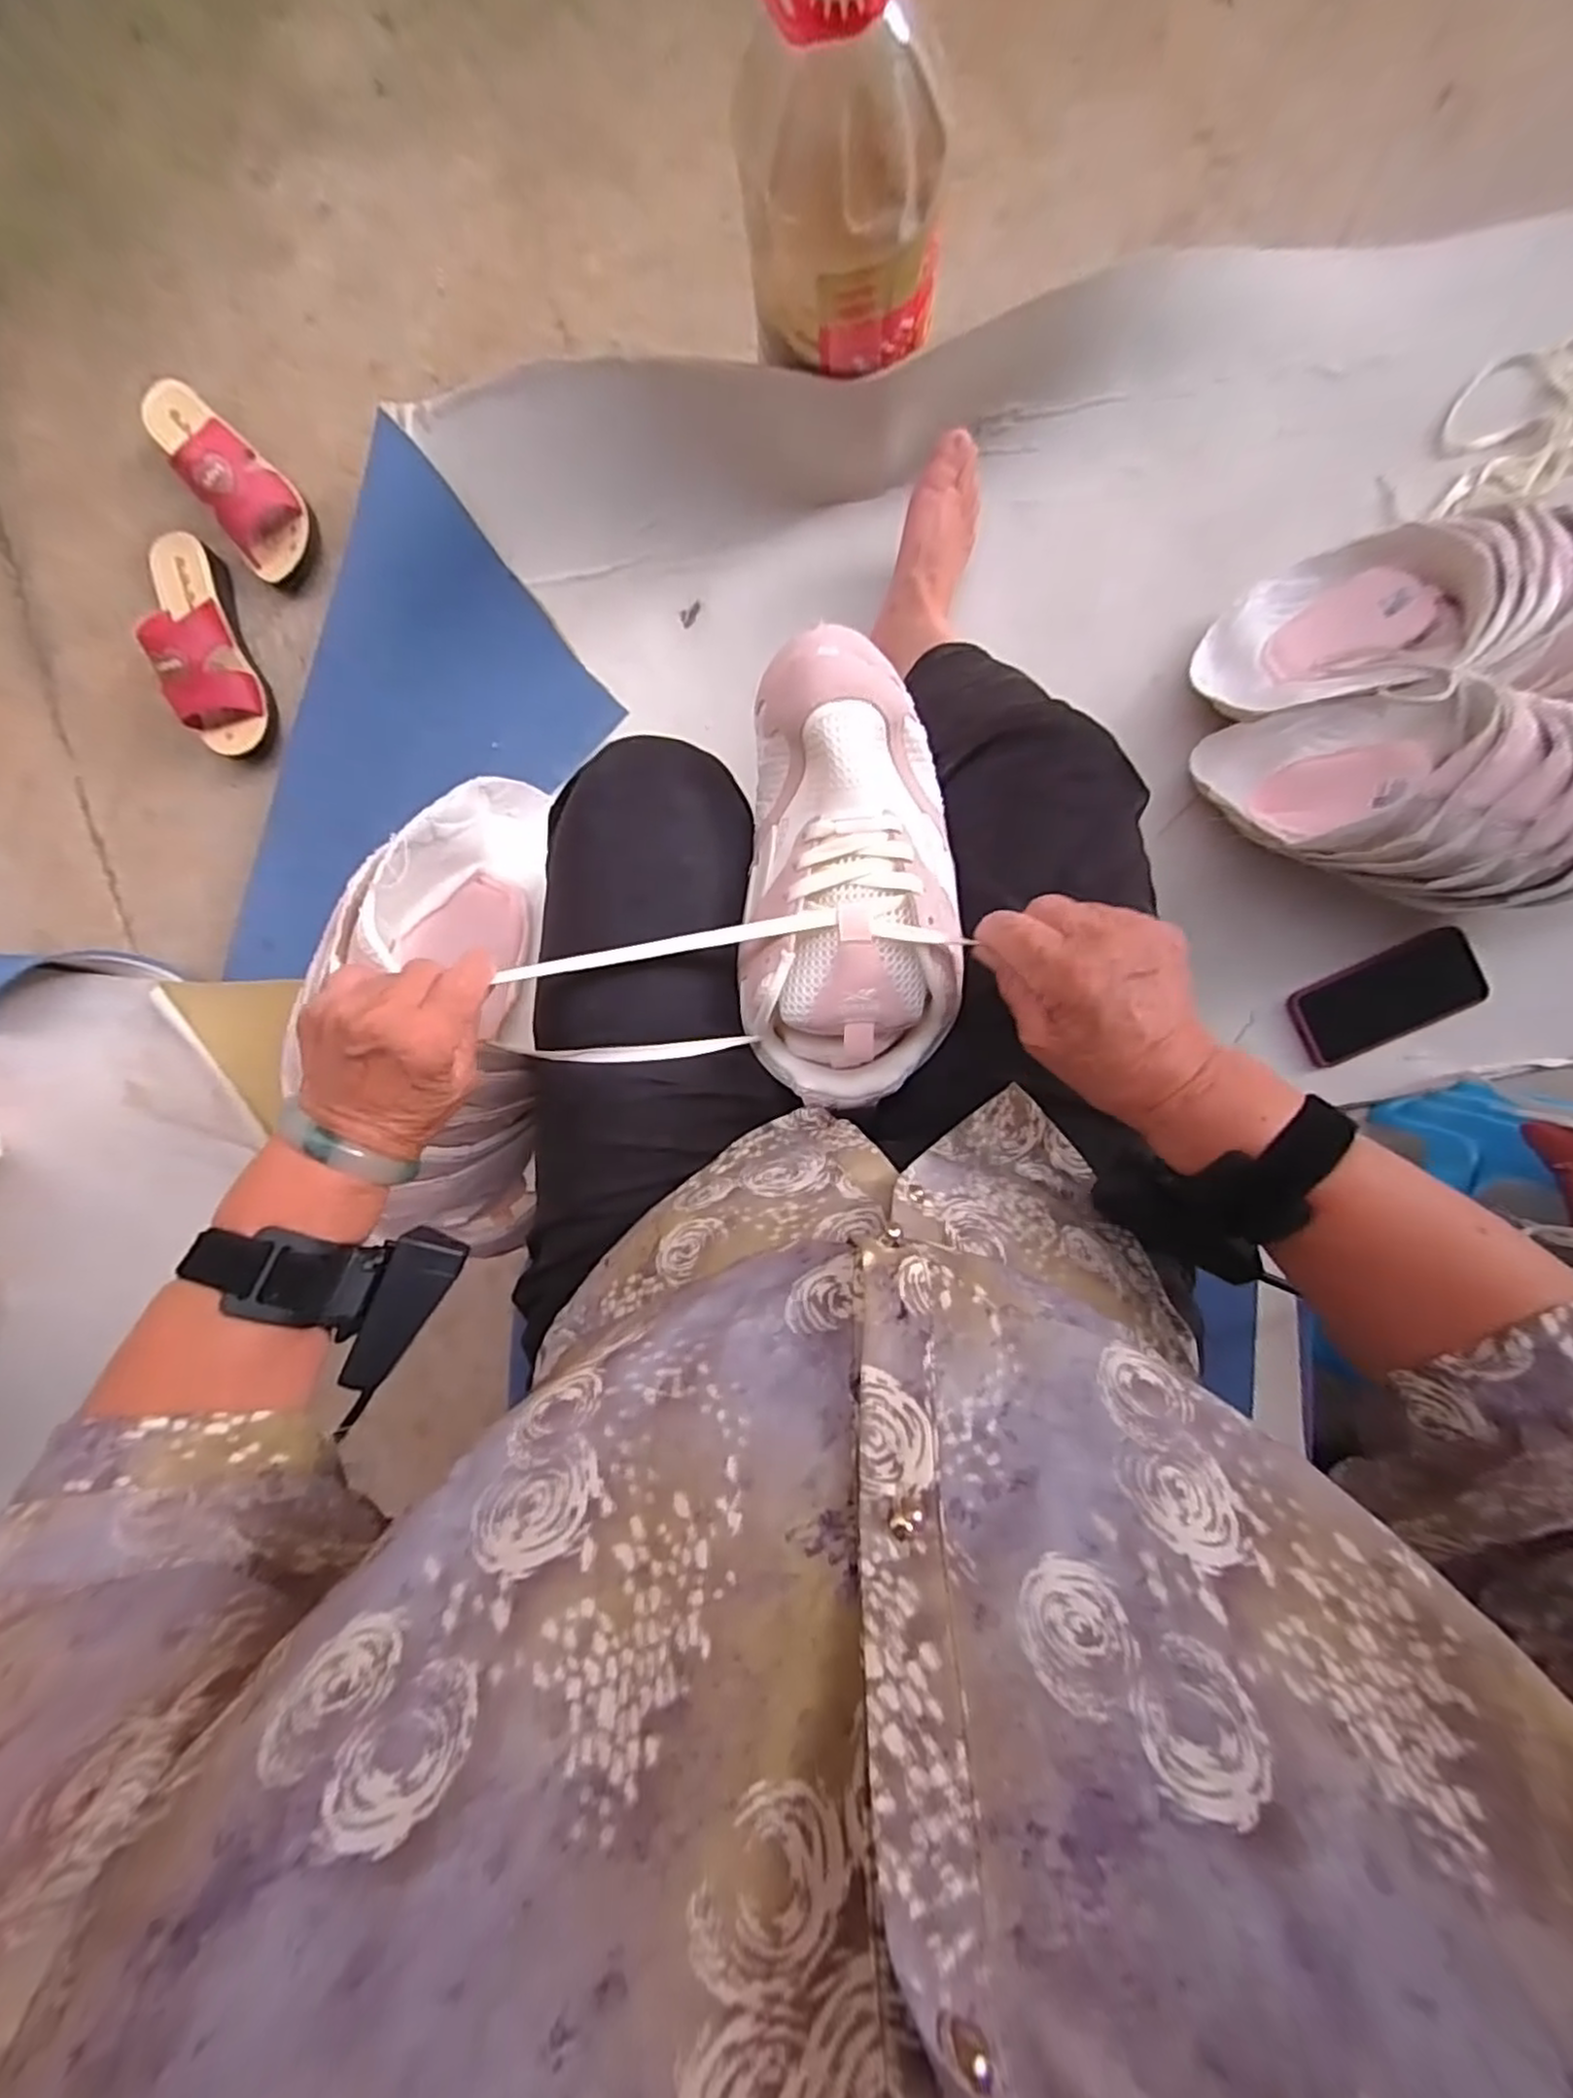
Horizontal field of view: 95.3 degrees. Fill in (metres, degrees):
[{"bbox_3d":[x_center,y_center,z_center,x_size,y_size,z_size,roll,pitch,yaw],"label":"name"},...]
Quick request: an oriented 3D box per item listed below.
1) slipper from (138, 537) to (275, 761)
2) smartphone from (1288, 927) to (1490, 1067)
[{"bbox_3d":[-0.614,-0.421,0.744,0.079,0.069,0.216,-17,96,6],"label":"slipper"},{"bbox_3d":[0.594,-0.051,0.708,0.165,0.015,0.083,-25,92,9],"label":"smartphone"}]

